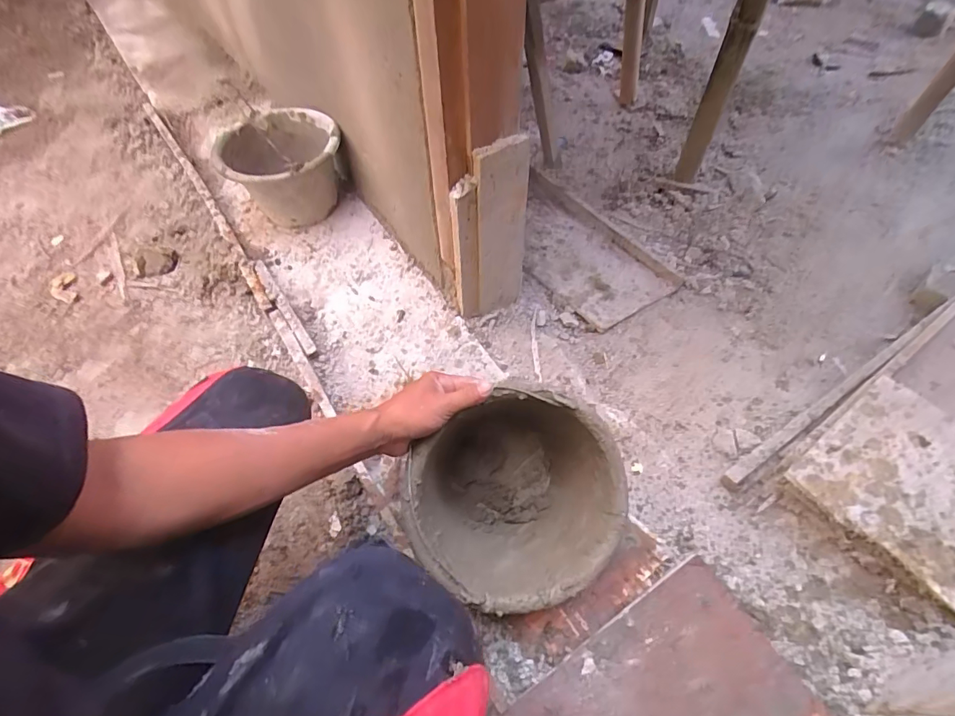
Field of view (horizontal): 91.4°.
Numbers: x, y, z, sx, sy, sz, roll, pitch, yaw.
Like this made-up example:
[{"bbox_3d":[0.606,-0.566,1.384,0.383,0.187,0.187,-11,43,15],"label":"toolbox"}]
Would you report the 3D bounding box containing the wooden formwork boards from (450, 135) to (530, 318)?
[{"bbox_3d":[0.022,-0.202,0.794,0.132,0.324,0.043,-31,58,-20],"label":"wooden formwork boards"}]

